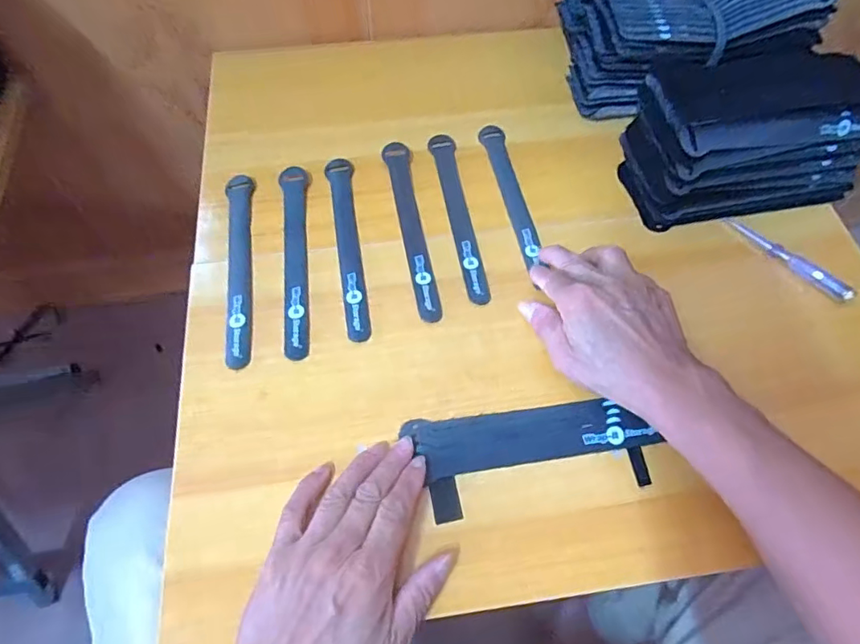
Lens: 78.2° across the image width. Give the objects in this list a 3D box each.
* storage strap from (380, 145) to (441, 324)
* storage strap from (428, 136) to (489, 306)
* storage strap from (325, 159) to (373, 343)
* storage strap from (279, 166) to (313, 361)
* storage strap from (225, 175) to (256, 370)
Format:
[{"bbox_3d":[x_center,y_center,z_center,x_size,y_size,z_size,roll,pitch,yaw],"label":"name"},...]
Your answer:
[{"bbox_3d":[-0.018,-0.088,0.479,0.025,0.007,0.194,-8,62,-5],"label":"storage strap"},{"bbox_3d":[0.026,-0.101,0.489,0.025,0.004,0.196,-7,62,-5],"label":"storage strap"},{"bbox_3d":[-0.072,-0.072,0.473,0.024,0.004,0.197,-10,63,-6],"label":"storage strap"},{"bbox_3d":[-0.118,-0.059,0.465,0.024,0.004,0.197,-6,62,-4],"label":"storage strap"},{"bbox_3d":[-0.166,-0.052,0.460,0.021,0.004,0.196,-7,62,-5],"label":"storage strap"}]

